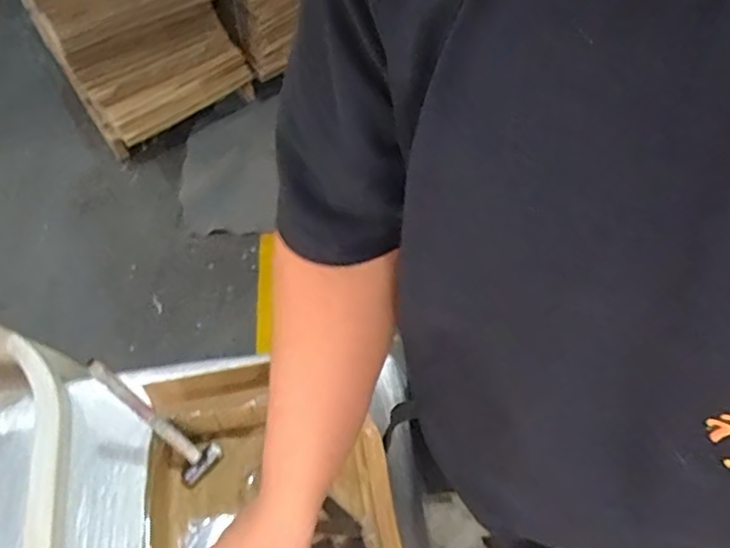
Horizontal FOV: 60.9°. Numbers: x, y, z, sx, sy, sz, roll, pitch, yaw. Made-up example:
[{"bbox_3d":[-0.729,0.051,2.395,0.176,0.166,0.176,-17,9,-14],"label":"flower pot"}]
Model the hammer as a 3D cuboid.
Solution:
[{"bbox_3d":[-0.226,0.154,0.660,0.016,0.179,0.049,2,45,52],"label":"hammer"}]

